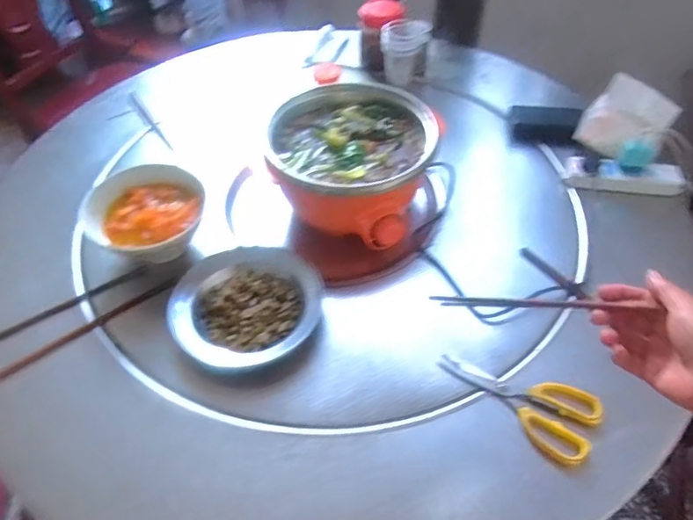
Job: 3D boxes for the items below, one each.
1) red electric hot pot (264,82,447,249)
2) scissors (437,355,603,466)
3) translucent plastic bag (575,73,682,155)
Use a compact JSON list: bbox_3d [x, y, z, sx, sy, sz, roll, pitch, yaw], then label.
[{"bbox_3d":[0.005,-0.150,0.811,0.236,0.135,0.256,0,50,0],"label":"red electric hot pot"},{"bbox_3d":[0.209,0.156,0.626,0.183,0.018,0.090,35,59,26],"label":"scissors"},{"bbox_3d":[0.462,-0.234,0.877,0.120,0.124,0.037,44,33,21],"label":"translucent plastic bag"}]

